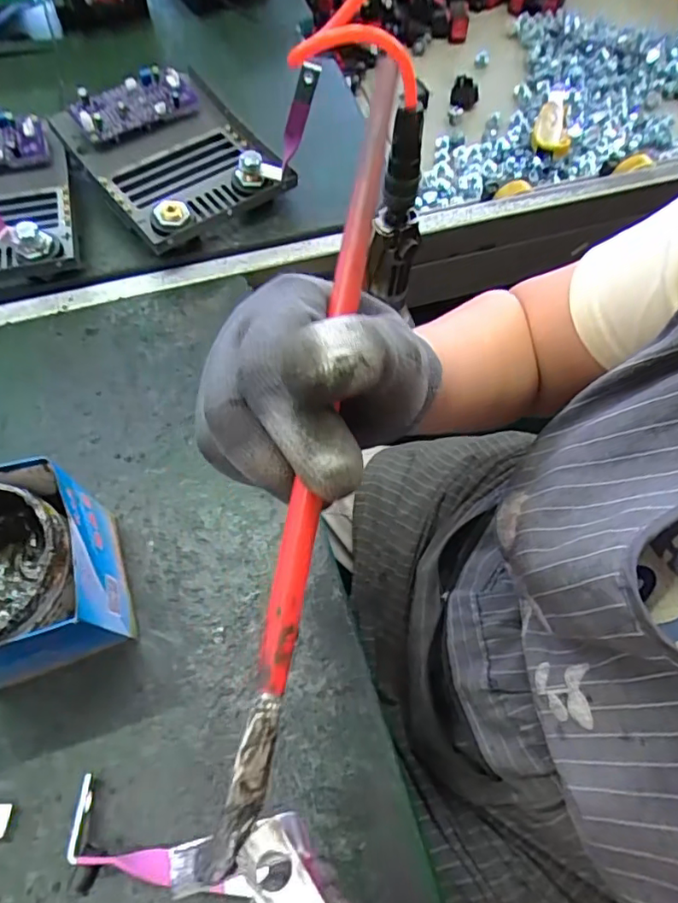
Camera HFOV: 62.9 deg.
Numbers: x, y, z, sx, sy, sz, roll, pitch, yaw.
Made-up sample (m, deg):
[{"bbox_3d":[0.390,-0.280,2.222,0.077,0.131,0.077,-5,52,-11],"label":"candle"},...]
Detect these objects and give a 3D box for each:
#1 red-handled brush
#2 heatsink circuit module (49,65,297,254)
[{"bbox_3d":[-0.007,-0.010,0.184,0.012,0.008,0.268,10,81,3],"label":"red-handled brush"},{"bbox_3d":[-0.147,-0.277,0.515,0.157,0.058,0.168,-37,71,-17],"label":"heatsink circuit module"}]

